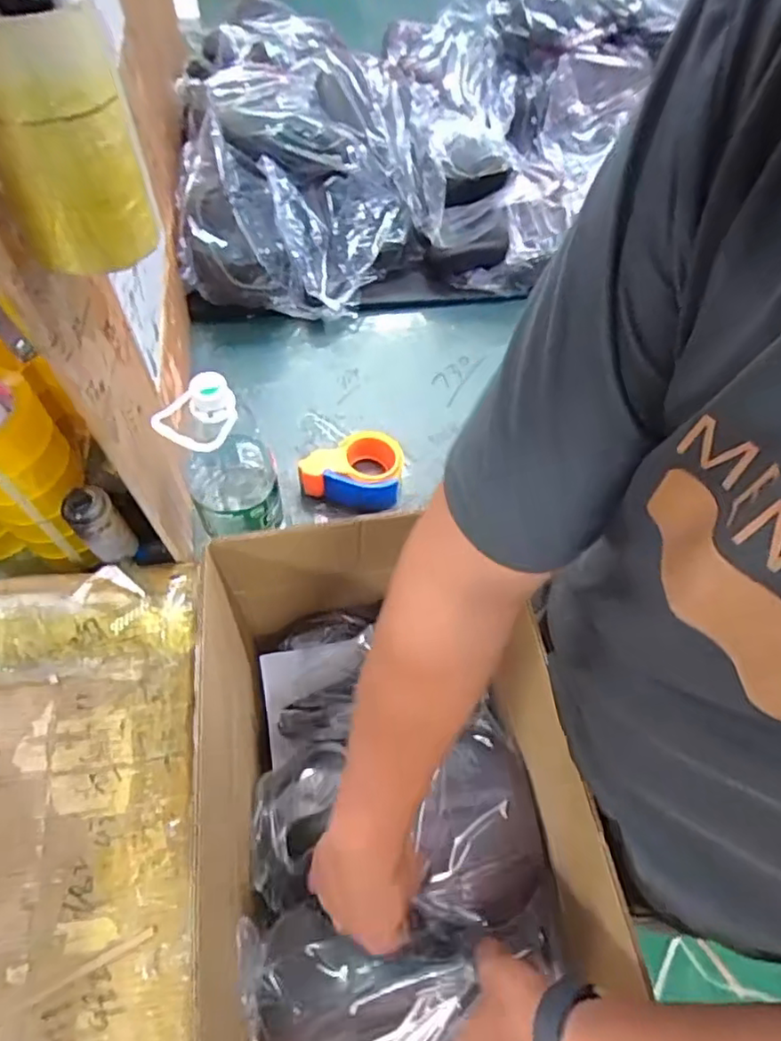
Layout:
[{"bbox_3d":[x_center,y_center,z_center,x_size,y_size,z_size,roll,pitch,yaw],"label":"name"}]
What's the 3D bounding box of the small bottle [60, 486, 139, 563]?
[{"bbox_3d":[-0.342,0.006,0.724,0.053,0.109,0.048,-34,70,-18],"label":"small bottle"}]

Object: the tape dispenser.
[{"bbox_3d":[-0.052,-0.079,0.889,0.141,0.064,0.111,11,63,2],"label":"tape dispenser"}]

